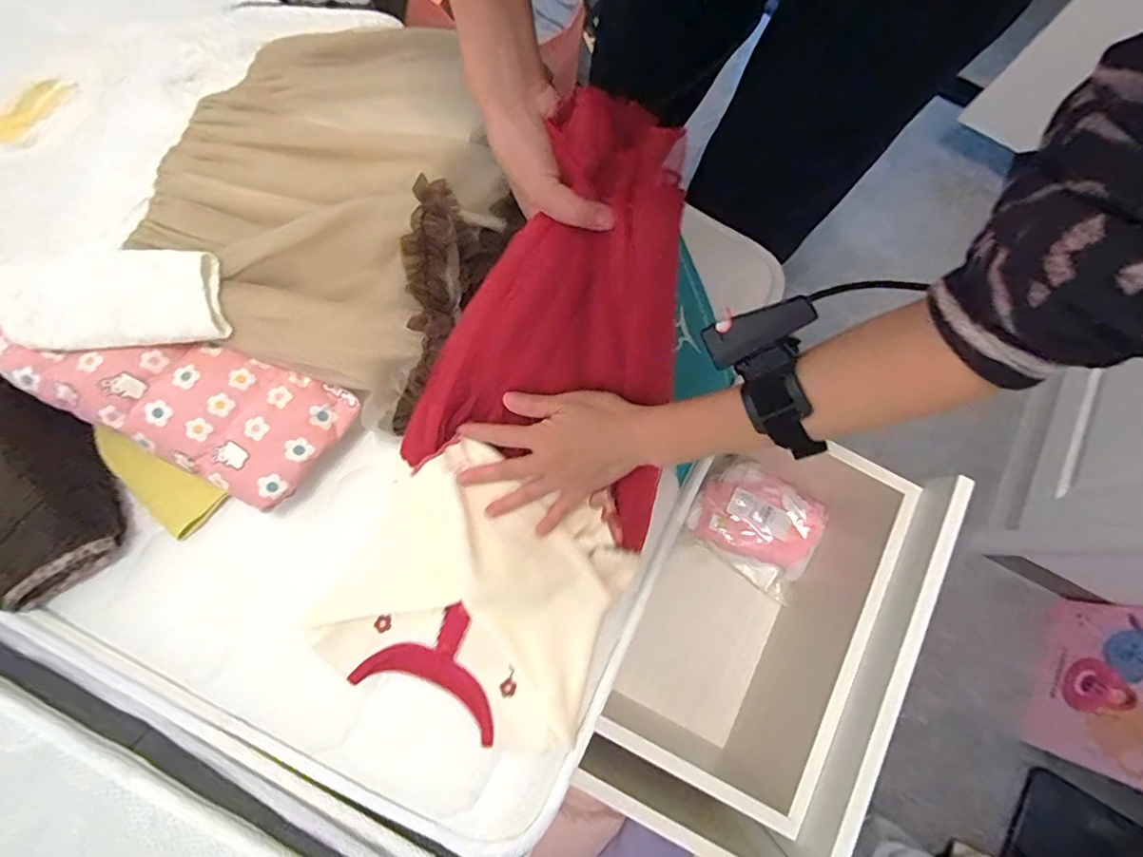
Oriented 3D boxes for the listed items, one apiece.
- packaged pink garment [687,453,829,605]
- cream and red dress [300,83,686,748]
[{"bbox_3d":[0.302,0.154,0.869,0.194,0.045,0.170,31,79,6],"label":"packaged pink garment"},{"bbox_3d":[-0.030,0.020,0.416,0.236,0.087,0.489,22,110,4],"label":"cream and red dress"}]

